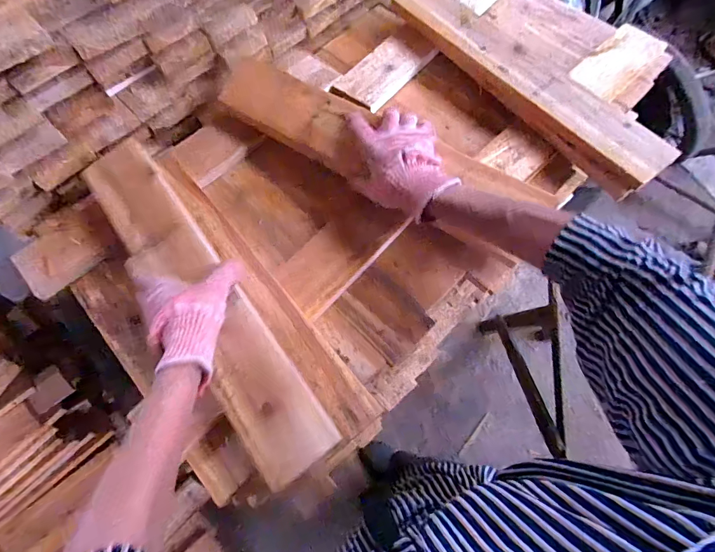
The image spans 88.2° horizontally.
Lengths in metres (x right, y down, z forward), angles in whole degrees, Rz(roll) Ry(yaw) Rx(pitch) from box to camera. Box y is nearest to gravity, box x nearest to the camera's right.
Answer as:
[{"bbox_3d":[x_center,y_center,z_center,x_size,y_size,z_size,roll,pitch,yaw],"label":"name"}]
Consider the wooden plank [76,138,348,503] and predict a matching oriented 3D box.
[{"bbox_3d":[-0.189,0.014,0.432,0.085,0.020,0.463,-35,72,-13],"label":"wooden plank"}]

